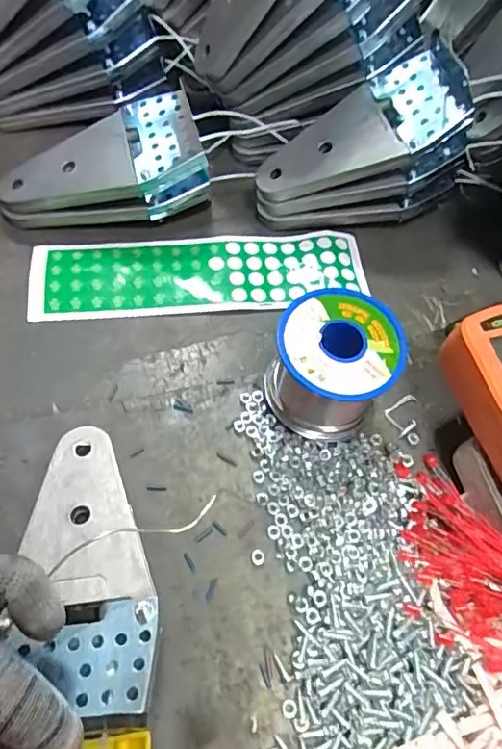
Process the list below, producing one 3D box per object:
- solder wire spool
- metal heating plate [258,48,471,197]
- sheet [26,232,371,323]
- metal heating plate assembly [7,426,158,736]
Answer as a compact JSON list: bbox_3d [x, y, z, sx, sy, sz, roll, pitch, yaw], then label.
[{"bbox_3d":[0.044,-0.002,0.306,0.064,0.063,0.063,2,61,-3],"label":"solder wire spool"},{"bbox_3d":[0.069,-0.158,0.360,0.138,0.014,0.066,-26,63,11],"label":"metal heating plate"},{"bbox_3d":[-0.032,-0.068,0.370,0.221,0.005,0.061,-4,63,-8],"label":"sheet"},{"bbox_3d":[-0.078,0.087,0.255,0.054,0.010,0.138,-13,54,-11],"label":"metal heating plate assembly"}]

